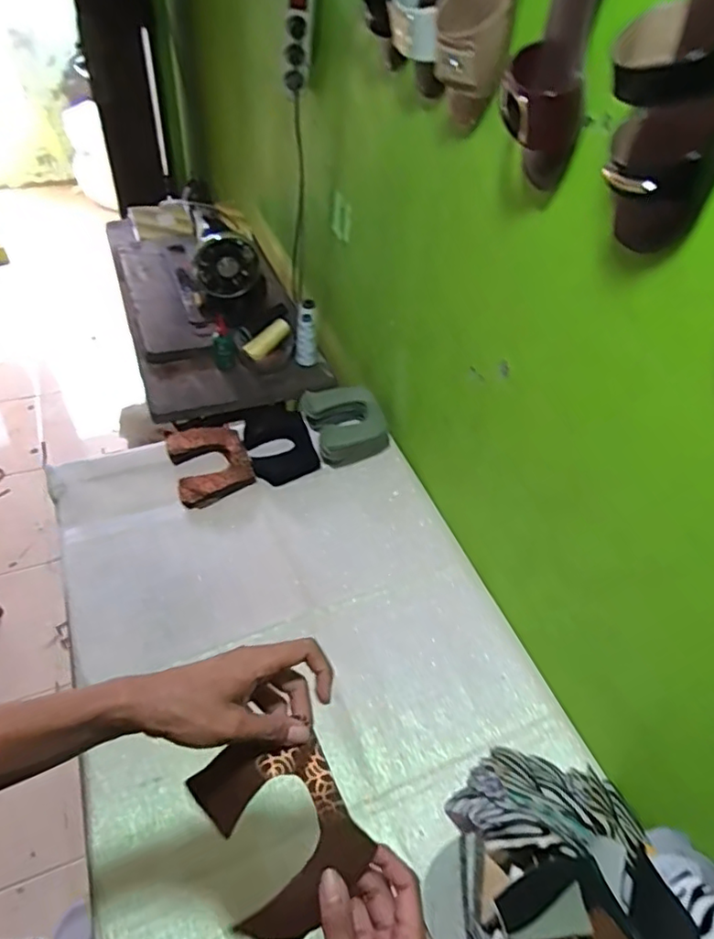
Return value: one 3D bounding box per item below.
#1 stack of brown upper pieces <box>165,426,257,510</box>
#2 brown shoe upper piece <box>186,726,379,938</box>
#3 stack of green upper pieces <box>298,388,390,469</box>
[{"bbox_3d":[-0.262,-0.011,1.051,0.129,0.034,0.168,-14,50,-19],"label":"stack of brown upper pieces"},{"bbox_3d":[-0.056,0.256,0.424,0.096,0.061,0.127,-18,52,-22],"label":"brown shoe upper piece"},{"bbox_3d":[-0.024,-0.087,1.118,0.135,0.070,0.151,-15,51,-20],"label":"stack of green upper pieces"}]

